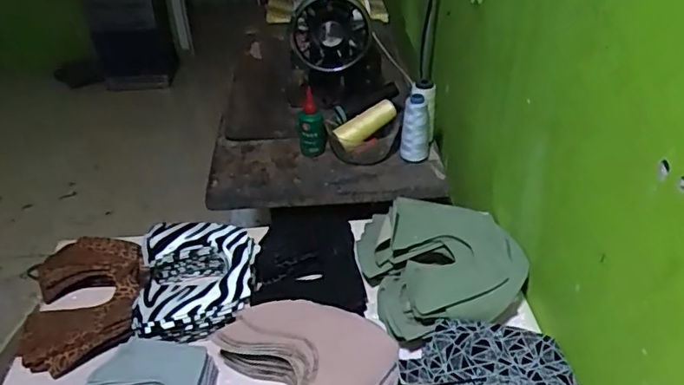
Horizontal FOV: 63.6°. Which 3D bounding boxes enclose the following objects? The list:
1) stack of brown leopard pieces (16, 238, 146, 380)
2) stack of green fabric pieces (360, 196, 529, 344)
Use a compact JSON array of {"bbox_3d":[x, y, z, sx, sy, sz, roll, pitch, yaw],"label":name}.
[{"bbox_3d":[-0.317,0.132,0.681,0.138,0.040,0.178,-8,39,-8],"label":"stack of brown leopard pieces"},{"bbox_3d":[0.122,0.083,0.668,0.176,0.059,0.173,-12,39,-13],"label":"stack of green fabric pieces"}]

